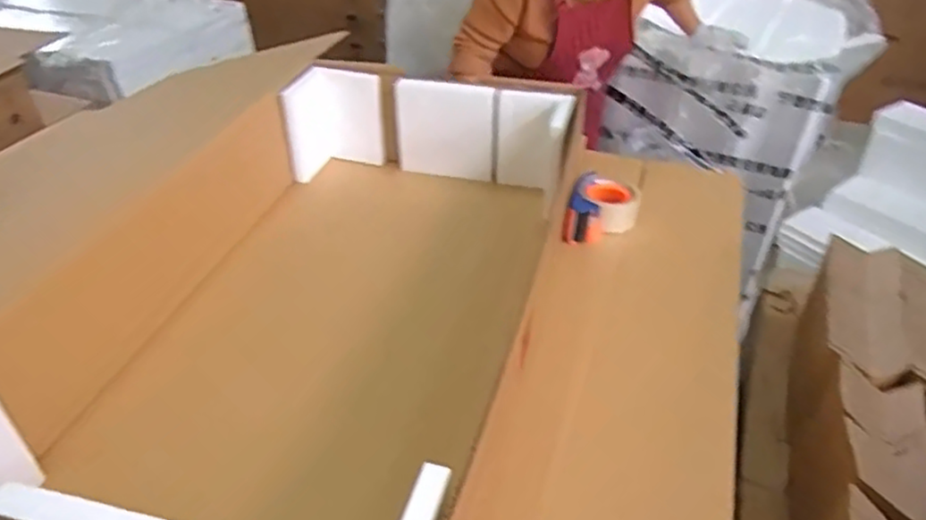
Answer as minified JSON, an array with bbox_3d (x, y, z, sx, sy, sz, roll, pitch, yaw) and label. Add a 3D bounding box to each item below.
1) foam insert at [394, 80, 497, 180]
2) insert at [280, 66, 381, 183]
[{"bbox_3d":[-0.028,-0.222,1.173,0.170,0.166,0.029,6,37,9],"label":"foam insert"},{"bbox_3d":[-0.229,-0.238,1.201,0.179,0.170,0.075,-17,40,-21],"label":"insert"}]

